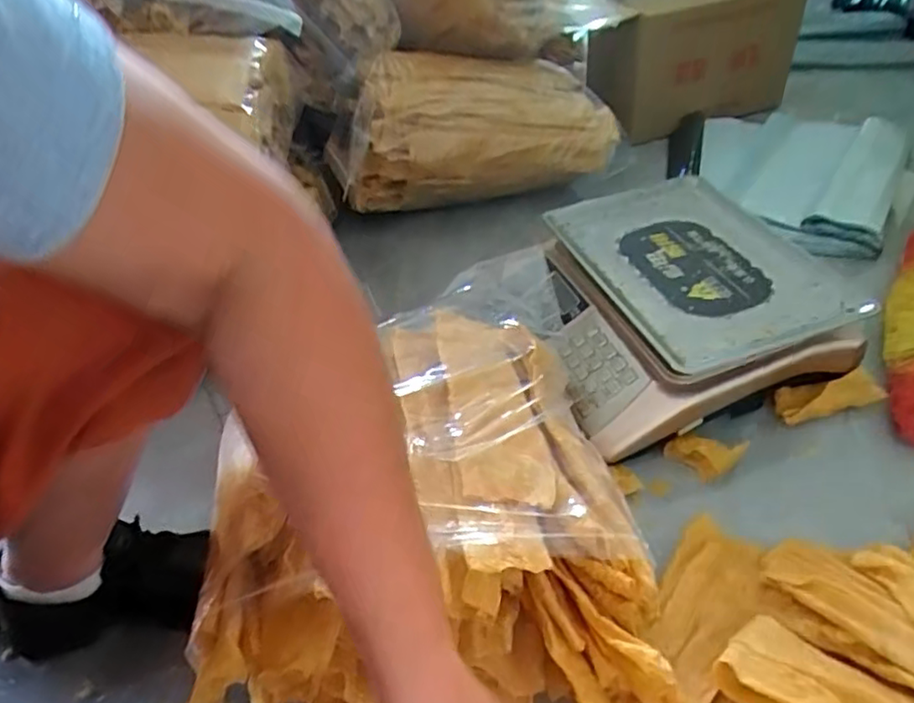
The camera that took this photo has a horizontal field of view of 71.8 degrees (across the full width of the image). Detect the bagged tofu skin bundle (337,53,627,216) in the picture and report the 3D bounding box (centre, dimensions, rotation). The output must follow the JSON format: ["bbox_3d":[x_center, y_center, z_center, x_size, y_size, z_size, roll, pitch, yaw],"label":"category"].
[{"bbox_3d":[0.025,-0.376,1.047,0.432,0.195,0.223,-9,42,-3],"label":"bagged tofu skin bundle"}]

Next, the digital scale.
[{"bbox_3d":[0.249,-0.076,0.786,0.326,0.092,0.358,-17,43,-11],"label":"digital scale"}]

